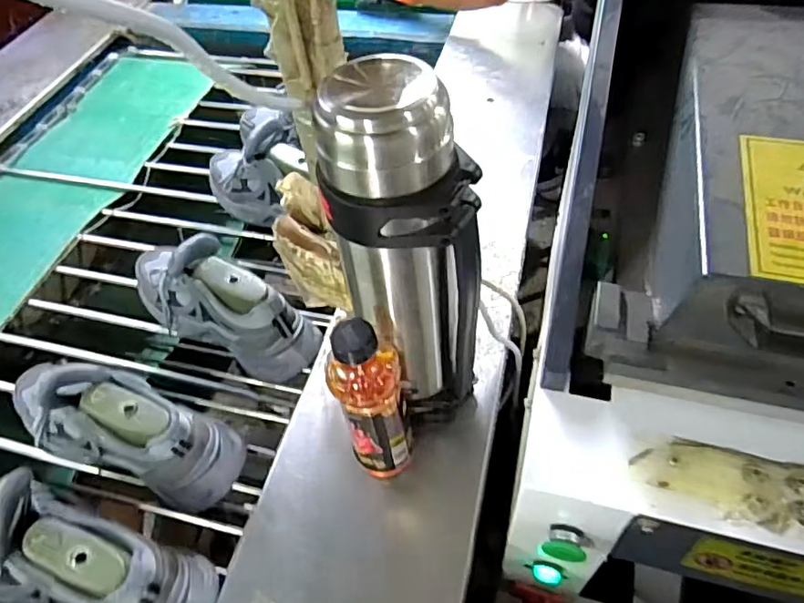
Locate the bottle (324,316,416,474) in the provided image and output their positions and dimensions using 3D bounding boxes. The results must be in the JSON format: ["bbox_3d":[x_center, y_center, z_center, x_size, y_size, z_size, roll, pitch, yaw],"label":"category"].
[{"bbox_3d":[-0.029,0.105,0.560,0.068,0.223,0.063,-14,54,-6],"label":"bottle"}]

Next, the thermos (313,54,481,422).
[{"bbox_3d":[0.014,-0.024,0.527,0.121,0.370,0.097,21,59,18],"label":"thermos"}]

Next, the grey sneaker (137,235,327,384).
[{"bbox_3d":[-0.251,0.000,0.759,0.293,0.157,0.095,23,59,20],"label":"grey sneaker"}]

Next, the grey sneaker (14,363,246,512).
[{"bbox_3d":[-0.337,0.134,0.628,0.283,0.124,0.089,11,56,12],"label":"grey sneaker"}]

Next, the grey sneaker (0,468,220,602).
[{"bbox_3d":[-0.335,0.245,0.540,0.285,0.126,0.103,14,57,14],"label":"grey sneaker"}]

